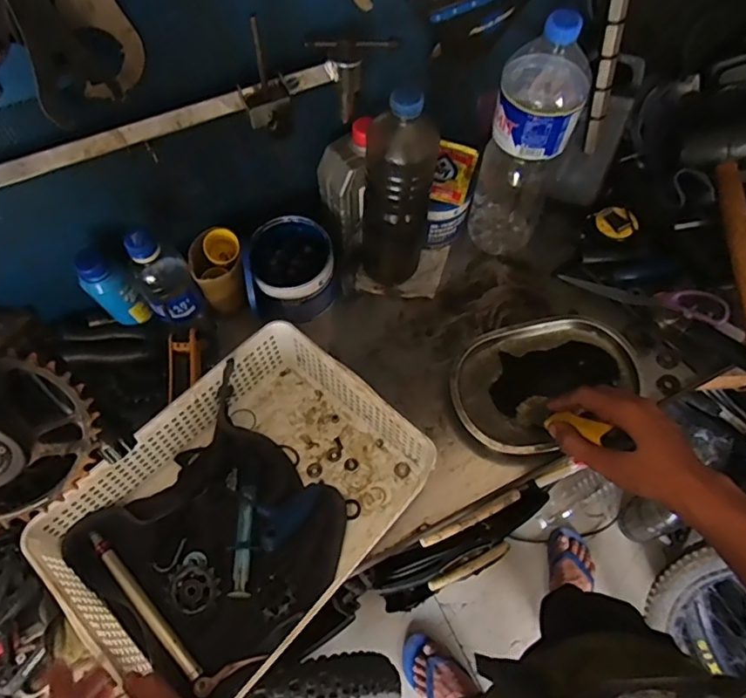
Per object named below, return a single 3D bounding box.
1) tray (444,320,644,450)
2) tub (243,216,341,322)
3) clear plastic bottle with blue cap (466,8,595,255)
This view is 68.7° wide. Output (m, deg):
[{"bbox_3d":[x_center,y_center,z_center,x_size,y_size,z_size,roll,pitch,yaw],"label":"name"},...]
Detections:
[{"bbox_3d":[0.203,0.042,0.650,0.219,0.031,0.151,-9,63,-2],"label":"tray"},{"bbox_3d":[-0.099,-0.097,0.679,0.101,0.092,0.098,-1,63,2],"label":"tub"},{"bbox_3d":[0.176,-0.240,0.636,0.092,0.308,0.112,11,64,8],"label":"clear plastic bottle with blue cap"}]

